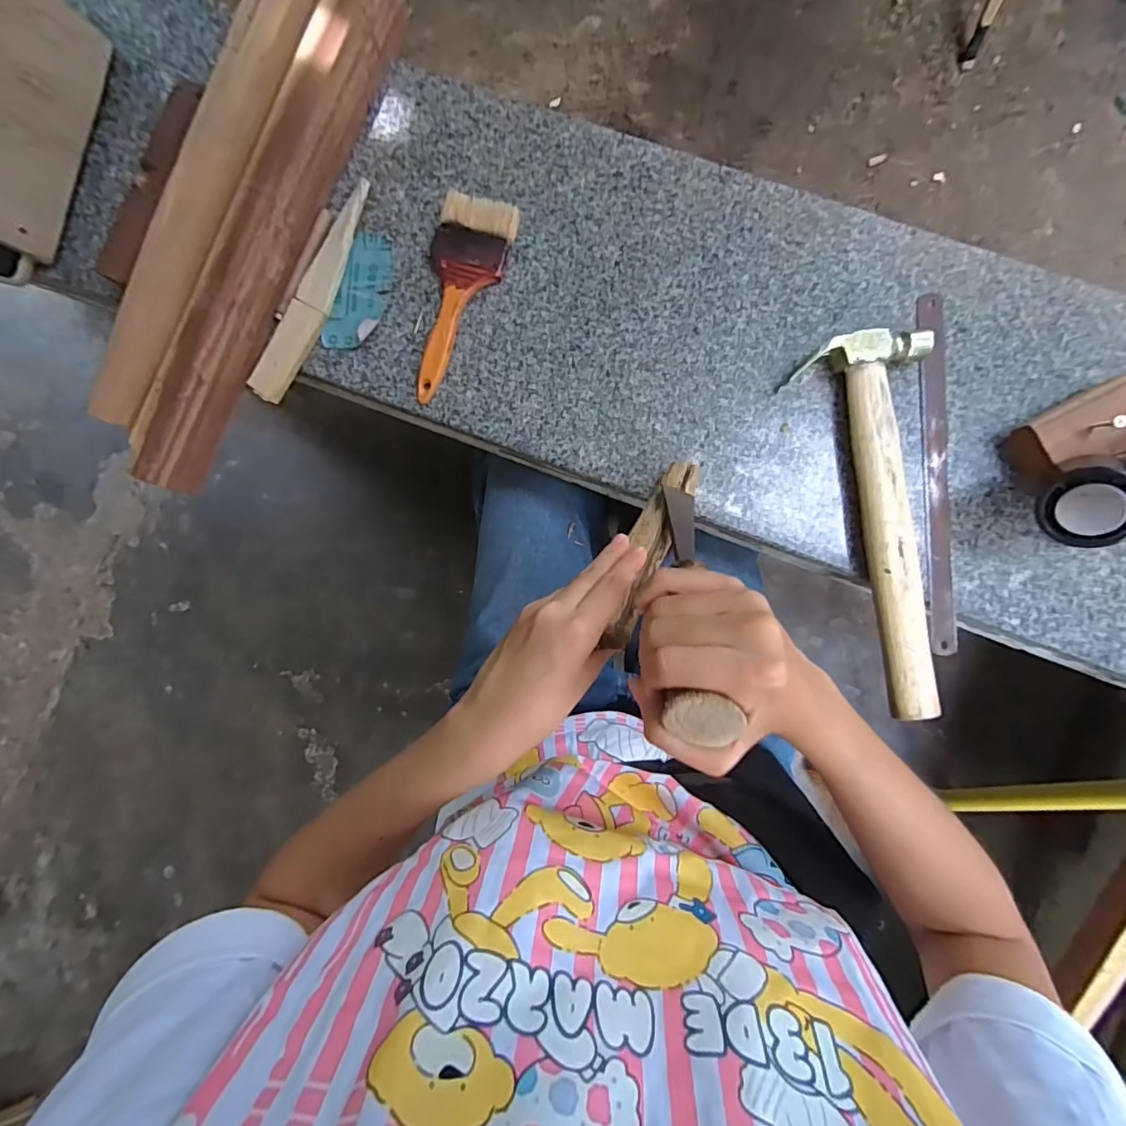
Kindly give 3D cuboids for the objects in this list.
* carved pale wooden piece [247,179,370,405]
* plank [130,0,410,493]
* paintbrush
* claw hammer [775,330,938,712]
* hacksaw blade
[{"bbox_3d":[-0.224,-0.245,0.475,0.035,0.008,0.209,28,92,3],"label":"carved pale wooden piece"},{"bbox_3d":[-0.253,-0.291,0.456,0.041,0.057,0.477,23,91,3],"label":"plank"},{"bbox_3d":[-0.101,-0.238,0.467,0.068,0.012,0.185,22,91,3],"label":"paintbrush"},{"bbox_3d":[0.259,-0.032,0.435,0.092,0.030,0.311,-3,90,3],"label":"claw hammer"},{"bbox_3d":[0.321,-0.076,0.449,0.025,0.004,0.306,-3,89,2],"label":"hacksaw blade"}]

